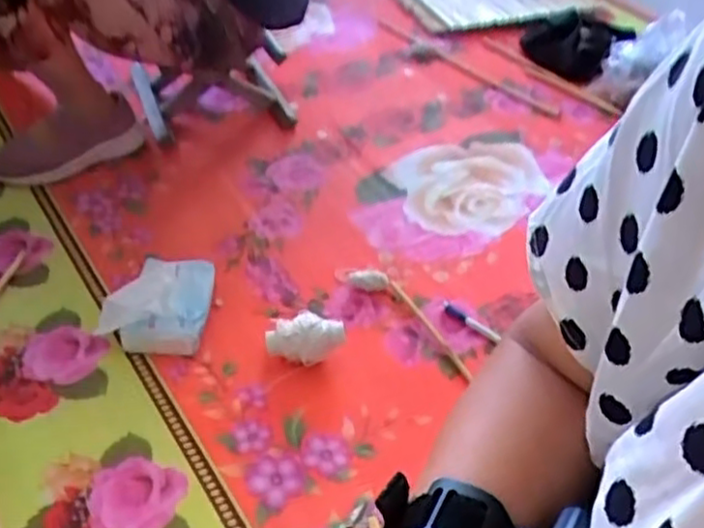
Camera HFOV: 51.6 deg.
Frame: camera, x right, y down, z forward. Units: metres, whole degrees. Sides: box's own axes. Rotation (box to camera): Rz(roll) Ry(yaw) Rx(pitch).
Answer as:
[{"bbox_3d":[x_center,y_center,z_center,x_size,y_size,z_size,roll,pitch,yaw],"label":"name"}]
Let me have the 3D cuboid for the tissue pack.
[{"bbox_3d":[-0.282,0.050,1.053,0.144,0.058,0.164,5,43,0],"label":"tissue pack"}]

